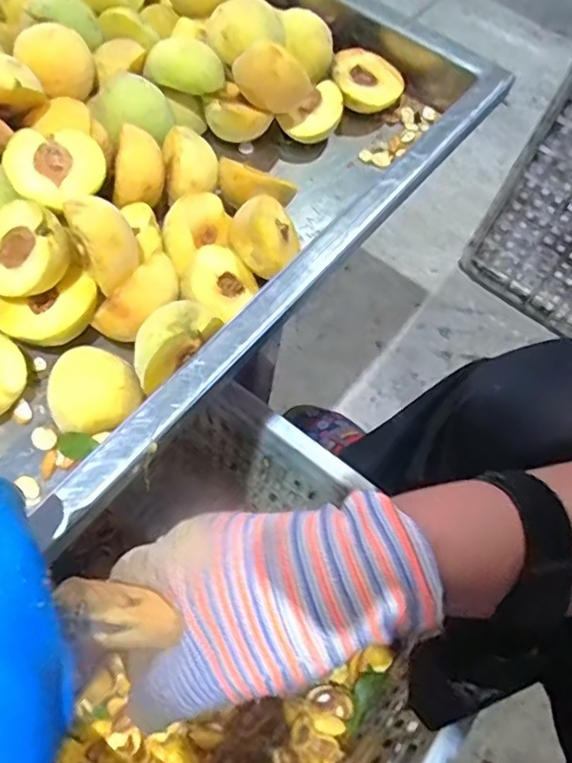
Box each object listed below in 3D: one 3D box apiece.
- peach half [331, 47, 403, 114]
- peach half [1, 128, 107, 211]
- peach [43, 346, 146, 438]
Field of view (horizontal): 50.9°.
[{"bbox_3d":[0.067,-0.254,0.521,0.061,0.033,0.054,28,62,8],"label":"peach half"},{"bbox_3d":[-0.143,-0.131,0.378,0.057,0.027,0.056,-25,68,-19],"label":"peach half"},{"bbox_3d":[-0.115,0.008,0.359,0.050,0.025,0.051,-36,68,-21],"label":"peach"}]

